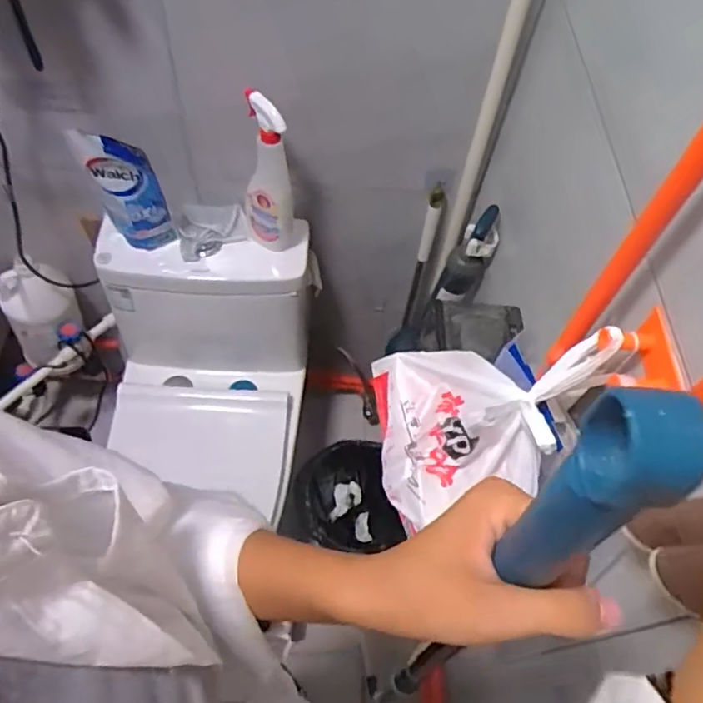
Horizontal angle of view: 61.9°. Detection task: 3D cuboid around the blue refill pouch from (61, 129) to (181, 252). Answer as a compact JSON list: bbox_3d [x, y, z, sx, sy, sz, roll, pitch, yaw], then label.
[{"bbox_3d":[-0.373,-0.264,0.984,0.114,0.234,0.038,-6,59,-8],"label":"blue refill pouch"}]

